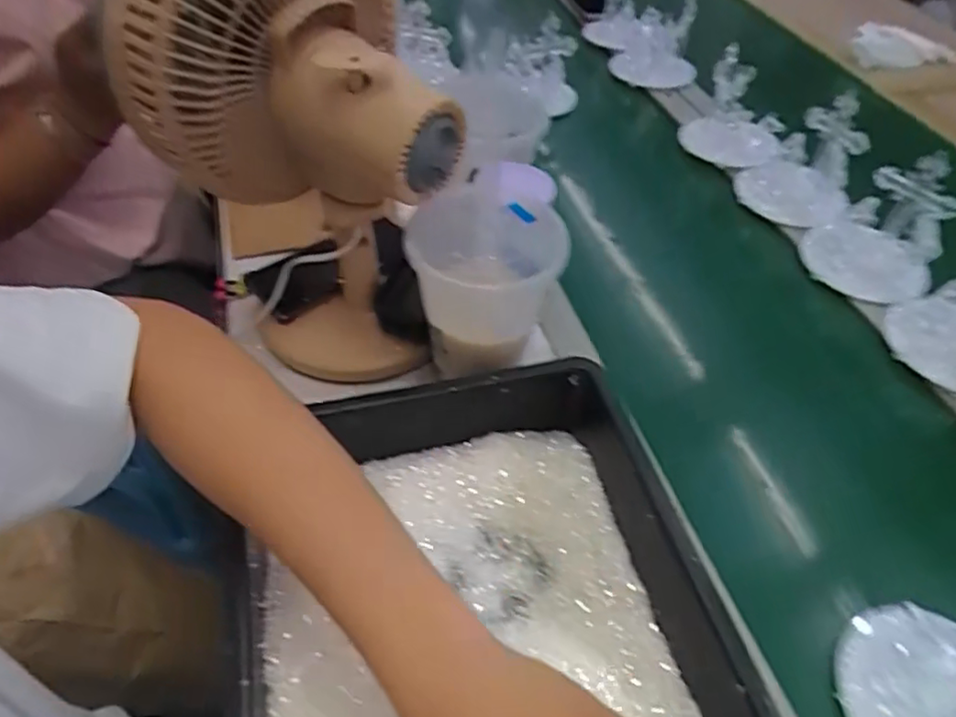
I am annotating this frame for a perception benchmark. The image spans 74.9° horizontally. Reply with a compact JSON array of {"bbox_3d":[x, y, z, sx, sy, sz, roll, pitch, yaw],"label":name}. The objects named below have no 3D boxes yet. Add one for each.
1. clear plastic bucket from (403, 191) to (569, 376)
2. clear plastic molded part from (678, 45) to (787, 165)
[{"bbox_3d":[0.003,-0.046,0.498,0.106,0.145,0.098,2,49,-2],"label":"clear plastic bucket"},{"bbox_3d":[0.344,-0.327,0.812,0.126,0.119,0.092,27,51,17],"label":"clear plastic molded part"}]

